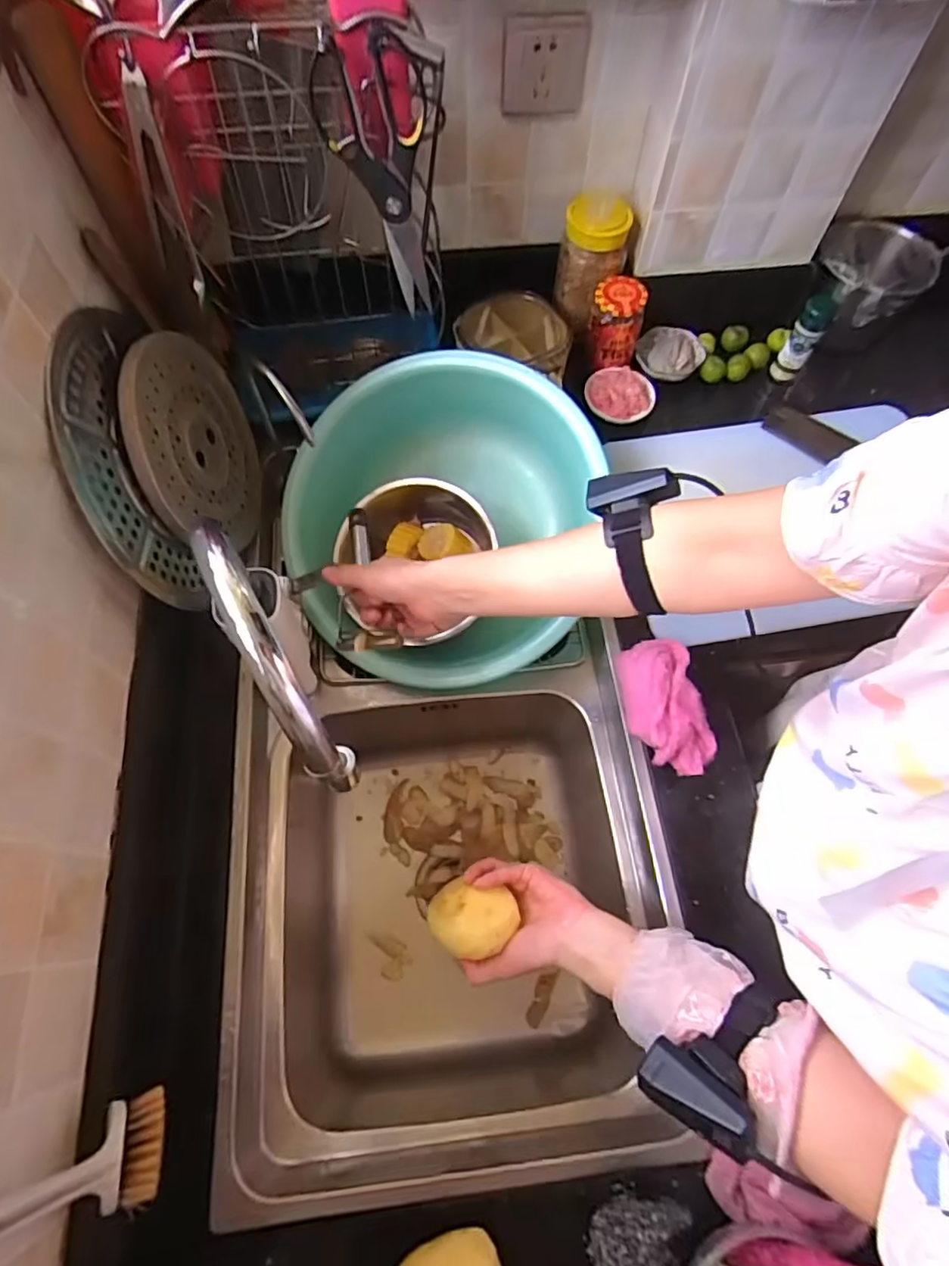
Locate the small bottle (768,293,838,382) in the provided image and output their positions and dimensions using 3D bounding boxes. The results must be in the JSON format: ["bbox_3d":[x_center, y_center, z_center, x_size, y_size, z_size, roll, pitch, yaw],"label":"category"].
[{"bbox_3d":[0.441,-0.394,0.812,0.037,0.106,0.035,29,68,11],"label":"small bottle"}]

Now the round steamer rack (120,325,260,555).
[{"bbox_3d":[-0.289,-0.203,0.650,0.020,0.213,0.200,-5,83,9],"label":"round steamer rack"}]

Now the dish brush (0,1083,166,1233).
[{"bbox_3d":[-0.228,0.302,0.305,0.056,0.217,0.055,-34,70,-15],"label":"dish brush"}]

